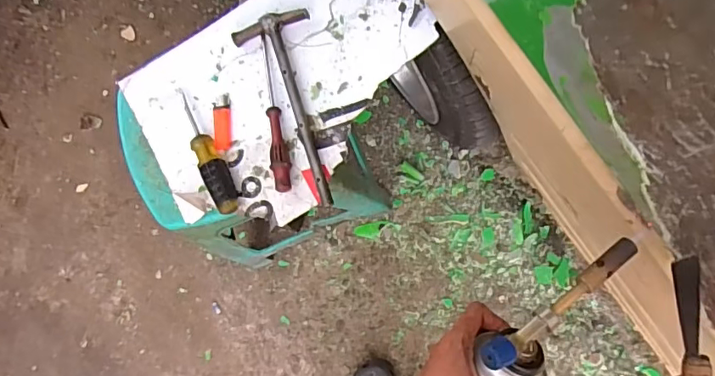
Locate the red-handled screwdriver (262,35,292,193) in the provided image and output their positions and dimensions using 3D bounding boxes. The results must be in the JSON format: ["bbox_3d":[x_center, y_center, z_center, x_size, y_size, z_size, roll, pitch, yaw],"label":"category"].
[{"bbox_3d":[-0.107,-0.094,0.661,0.022,0.022,0.199,-11,83,11],"label":"red-handled screwdriver"}]

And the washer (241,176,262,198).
[{"bbox_3d":[-0.138,-0.001,0.670,0.025,0.006,0.027,-1,84,7],"label":"washer"}]

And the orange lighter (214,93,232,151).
[{"bbox_3d":[-0.178,-0.088,0.685,0.023,0.011,0.077,-3,84,12],"label":"orange lighter"}]

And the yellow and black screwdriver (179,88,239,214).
[{"bbox_3d":[-0.197,-0.049,0.665,0.029,0.034,0.176,-30,80,8],"label":"yellow and black screwdriver"}]

